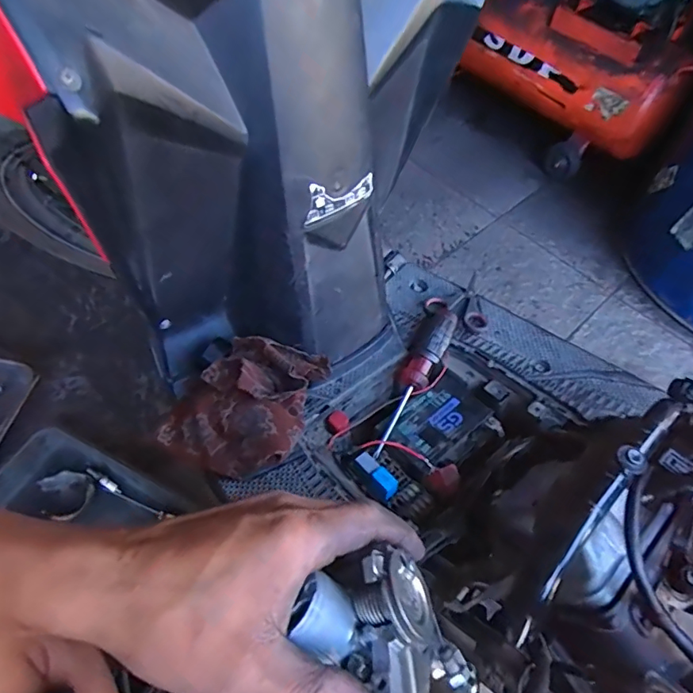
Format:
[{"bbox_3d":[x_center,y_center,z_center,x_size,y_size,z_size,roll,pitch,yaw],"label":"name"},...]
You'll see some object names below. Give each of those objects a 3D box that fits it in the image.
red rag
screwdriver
[{"bbox_3d":[-0.104,0.050,0.465,0.137,0.071,0.130,17,56,8],"label":"red rag"},{"bbox_3d":[0.080,0.025,0.535,0.042,0.034,0.209,22,57,11],"label":"screwdriver"}]

